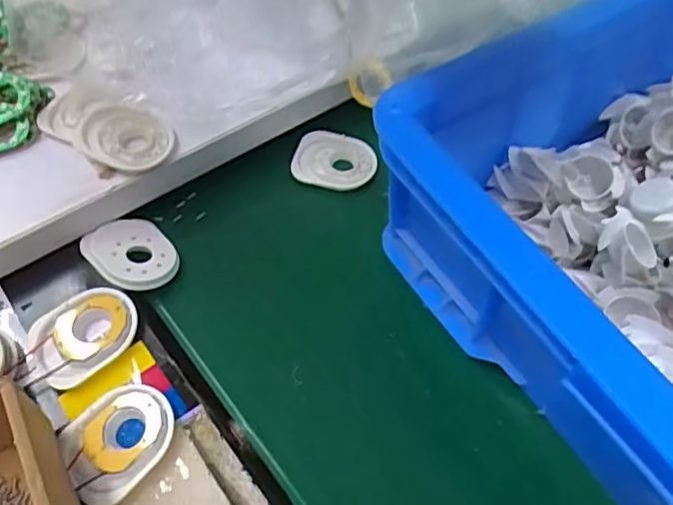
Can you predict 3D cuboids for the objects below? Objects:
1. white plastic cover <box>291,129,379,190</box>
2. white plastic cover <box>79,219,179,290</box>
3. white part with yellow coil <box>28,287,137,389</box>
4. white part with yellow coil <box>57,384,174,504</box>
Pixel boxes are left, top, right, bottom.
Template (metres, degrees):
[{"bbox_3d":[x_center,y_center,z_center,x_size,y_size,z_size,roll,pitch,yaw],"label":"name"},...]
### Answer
[{"bbox_3d":[-0.001,-0.066,0.423,0.056,0.009,0.044,13,57,8],"label":"white plastic cover"},{"bbox_3d":[-0.125,0.000,0.368,0.056,0.009,0.045,36,47,21],"label":"white plastic cover"},{"bbox_3d":[-0.141,0.045,0.333,0.060,0.012,0.045,-37,64,-22],"label":"white part with yellow coil"},{"bbox_3d":[-0.108,0.092,0.298,0.055,0.010,0.046,-37,64,-22],"label":"white part with yellow coil"}]

